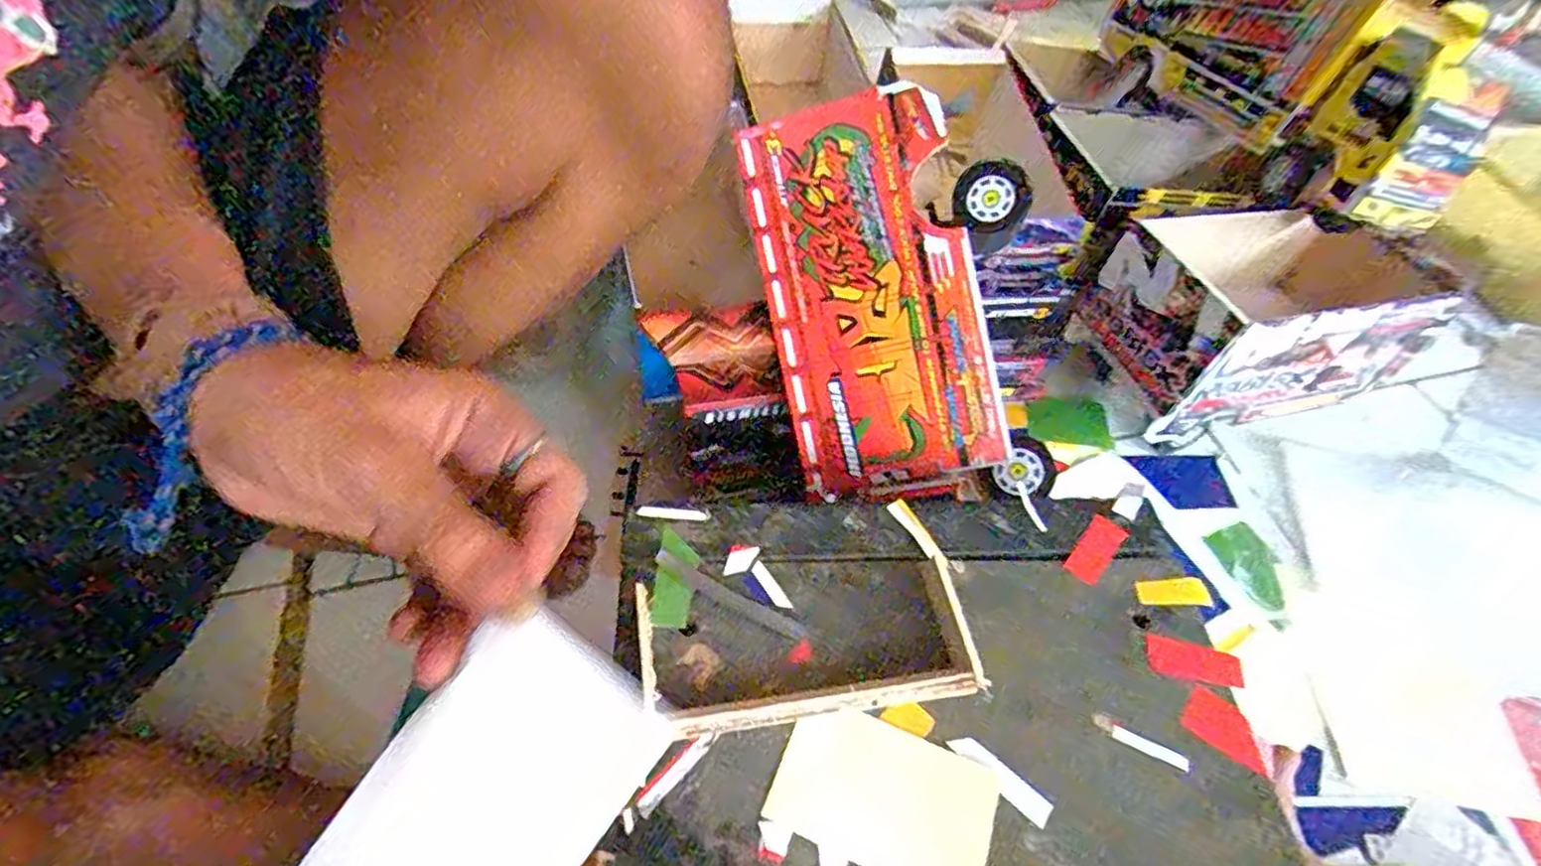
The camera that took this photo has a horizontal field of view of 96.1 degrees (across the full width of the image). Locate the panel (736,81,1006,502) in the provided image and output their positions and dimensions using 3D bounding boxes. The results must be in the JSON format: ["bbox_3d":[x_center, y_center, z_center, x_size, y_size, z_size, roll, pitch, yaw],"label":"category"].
[{"bbox_3d":[0.065,-0.091,0.455,0.131,0.014,0.249,-11,95,16],"label":"panel"}]

